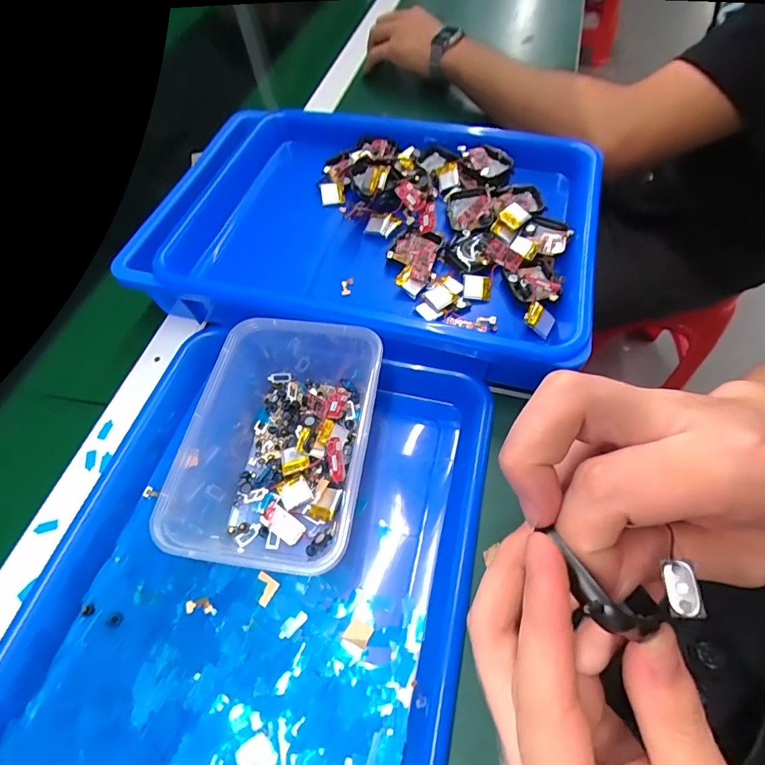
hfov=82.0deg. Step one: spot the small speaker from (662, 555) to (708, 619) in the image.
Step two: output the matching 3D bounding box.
[{"bbox_3d":[0.085,0.058,0.125,0.007,0.004,0.016,4,59,7],"label":"small speaker"}]

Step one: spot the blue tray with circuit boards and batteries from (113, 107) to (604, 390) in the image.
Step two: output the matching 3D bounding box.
[{"bbox_3d":[-0.007,-0.139,0.396,0.372,0.056,0.256,13,60,12],"label":"blue tray with circuit boards and batteries"}]

